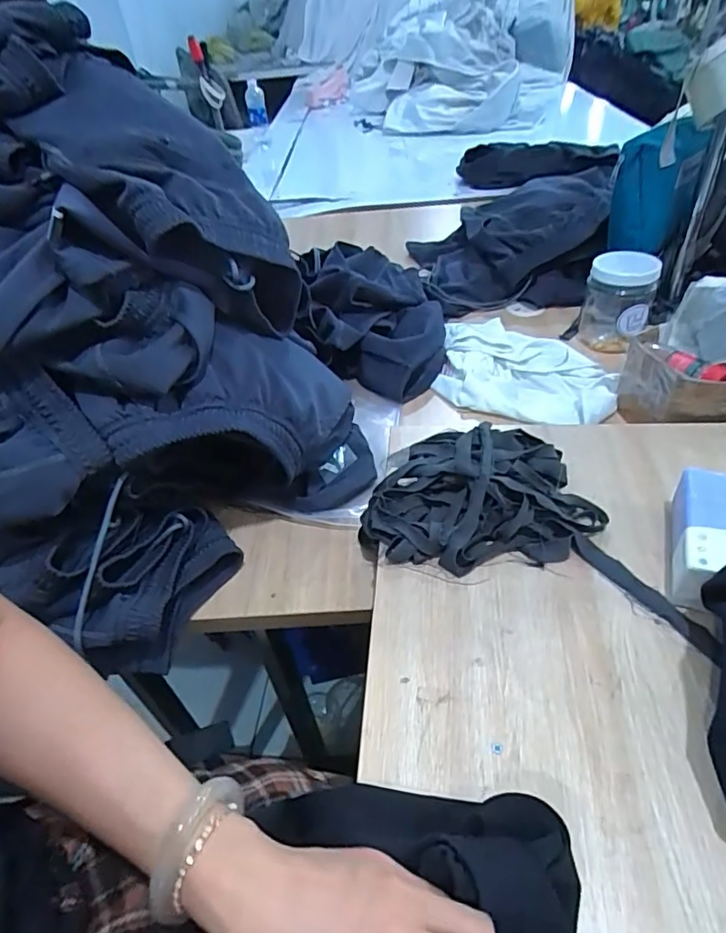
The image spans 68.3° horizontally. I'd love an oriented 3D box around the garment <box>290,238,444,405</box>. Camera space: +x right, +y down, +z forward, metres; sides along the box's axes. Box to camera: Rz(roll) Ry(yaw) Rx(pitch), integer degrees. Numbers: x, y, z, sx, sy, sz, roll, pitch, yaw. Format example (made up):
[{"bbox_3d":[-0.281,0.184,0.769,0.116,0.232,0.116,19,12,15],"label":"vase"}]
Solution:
[{"bbox_3d":[0.009,-0.231,0.837,0.223,0.133,0.250,-2,43,5],"label":"garment"}]

